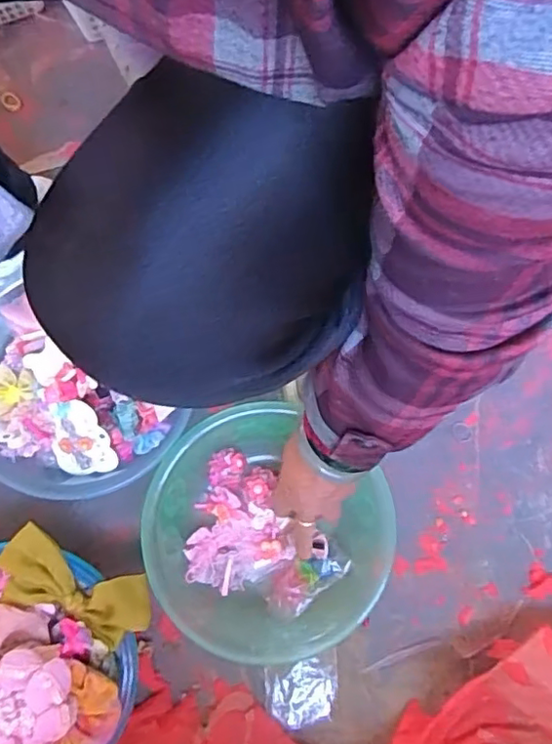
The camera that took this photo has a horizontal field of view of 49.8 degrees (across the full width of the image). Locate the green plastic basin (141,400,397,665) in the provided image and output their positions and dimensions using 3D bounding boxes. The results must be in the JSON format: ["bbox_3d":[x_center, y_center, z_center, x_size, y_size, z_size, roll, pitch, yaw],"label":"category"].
[{"bbox_3d":[-0.010,0.164,0.595,0.233,0.080,0.217,0,81,0],"label":"green plastic basin"}]

